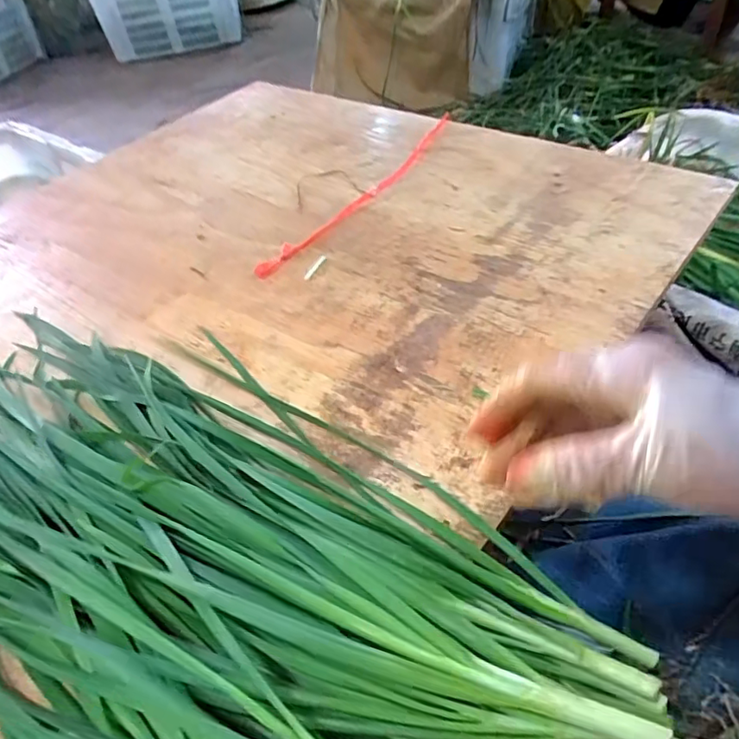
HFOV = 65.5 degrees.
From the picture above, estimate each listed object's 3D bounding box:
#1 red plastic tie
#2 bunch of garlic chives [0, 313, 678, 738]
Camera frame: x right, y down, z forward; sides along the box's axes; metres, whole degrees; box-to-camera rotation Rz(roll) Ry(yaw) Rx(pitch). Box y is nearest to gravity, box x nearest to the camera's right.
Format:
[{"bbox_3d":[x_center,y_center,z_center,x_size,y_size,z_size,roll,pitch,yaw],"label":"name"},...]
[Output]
[{"bbox_3d":[0.000,-0.173,0.545,0.023,0.010,0.310,25,54,28],"label":"red plastic tie"},{"bbox_3d":[-0.110,0.083,0.276,0.451,0.053,0.230,15,50,21],"label":"bunch of garlic chives"}]

